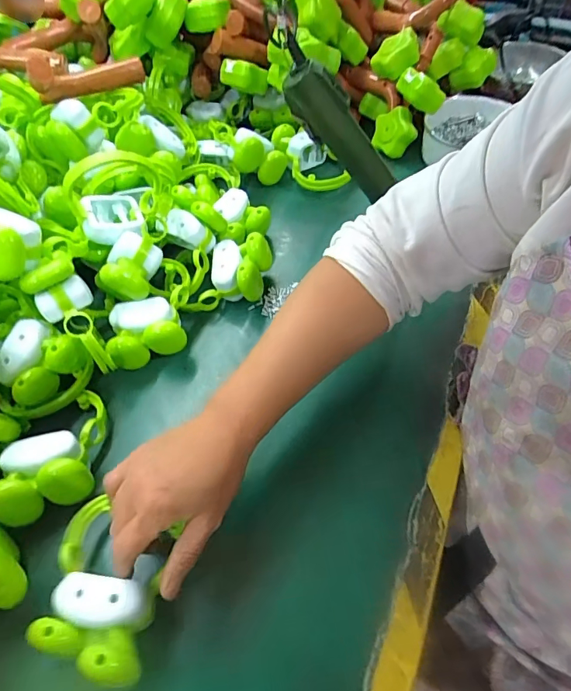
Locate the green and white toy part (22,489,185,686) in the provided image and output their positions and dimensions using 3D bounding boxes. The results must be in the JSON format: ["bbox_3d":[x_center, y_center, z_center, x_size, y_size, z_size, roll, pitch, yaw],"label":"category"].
[{"bbox_3d":[-0.141,0.180,0.340,0.090,0.030,0.118,2,55,7],"label":"green and white toy part"}]

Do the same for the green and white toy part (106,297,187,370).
[{"bbox_3d":[-0.159,-0.012,0.503,0.081,0.062,0.057,-24,56,-12],"label":"green and white toy part"}]

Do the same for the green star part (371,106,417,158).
[{"bbox_3d":[0.161,-0.319,0.660,0.027,0.064,0.060,-18,66,-51],"label":"green star part"}]

